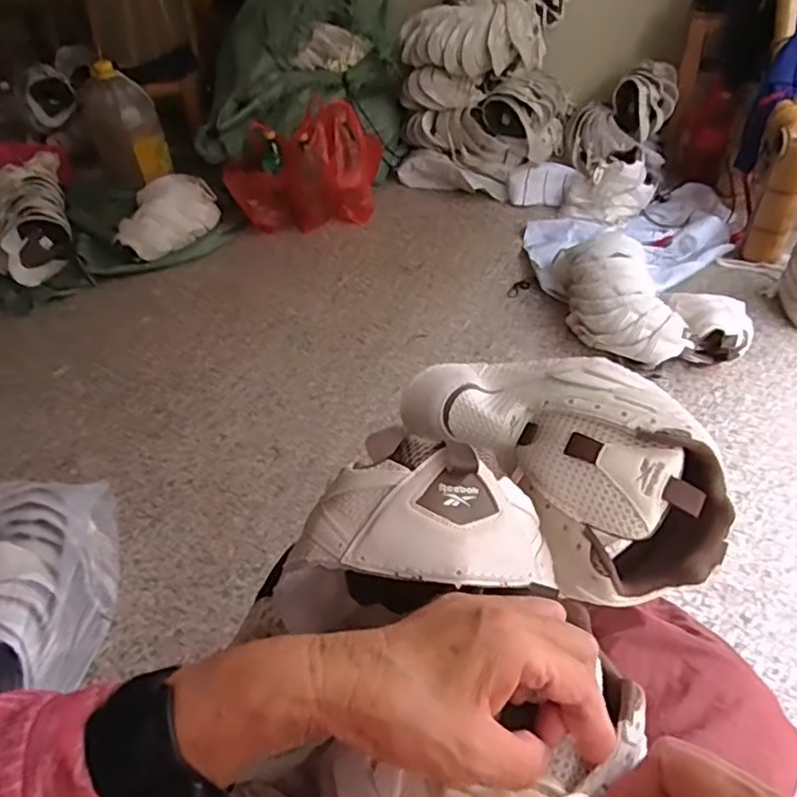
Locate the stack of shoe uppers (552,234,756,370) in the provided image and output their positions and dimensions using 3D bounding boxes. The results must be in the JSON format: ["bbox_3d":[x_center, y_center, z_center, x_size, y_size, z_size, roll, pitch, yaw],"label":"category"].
[{"bbox_3d":[0.503,-0.210,1.302,0.294,0.156,0.360,-6,43,0],"label":"stack of shoe uppers"}]

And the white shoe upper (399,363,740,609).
[{"bbox_3d":[0.111,0.038,0.415,0.197,0.084,0.122,29,53,32],"label":"white shoe upper"}]

